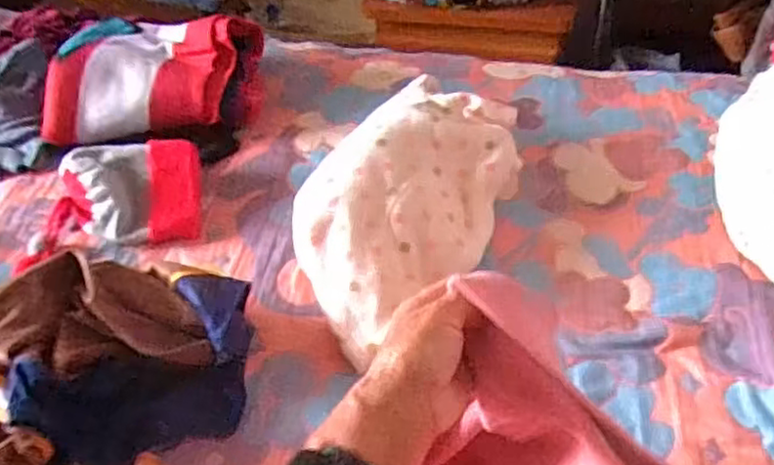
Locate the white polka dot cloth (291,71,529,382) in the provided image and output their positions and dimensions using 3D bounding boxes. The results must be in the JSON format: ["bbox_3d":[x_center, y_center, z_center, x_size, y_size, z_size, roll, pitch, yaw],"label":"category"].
[{"bbox_3d":[0.025,-0.047,0.797,0.205,0.107,0.373,25,51,28],"label":"white polka dot cloth"}]

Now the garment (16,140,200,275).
[{"bbox_3d":[-0.343,-0.047,0.858,0.212,0.069,0.128,-7,43,-2],"label":"garment"}]

